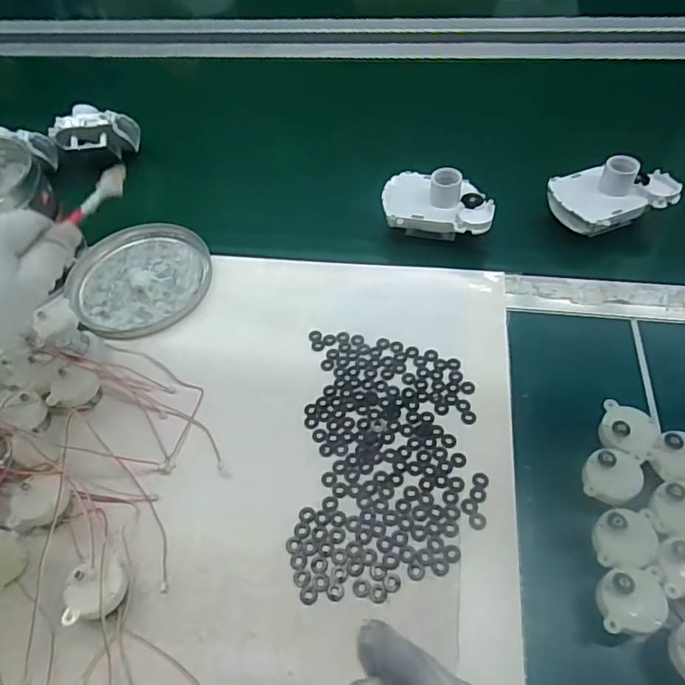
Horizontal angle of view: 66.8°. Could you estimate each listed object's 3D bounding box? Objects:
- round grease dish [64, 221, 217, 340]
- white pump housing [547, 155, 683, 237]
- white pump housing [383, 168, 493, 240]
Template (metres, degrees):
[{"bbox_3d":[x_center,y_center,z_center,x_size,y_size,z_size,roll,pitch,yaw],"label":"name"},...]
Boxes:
[{"bbox_3d":[-0.190,-0.062,0.484,0.135,0.012,0.127,-3,52,3],"label":"round grease dish"},{"bbox_3d":[0.244,-0.137,0.467,0.103,0.044,0.065,-11,52,-3],"label":"white pump housing"},{"bbox_3d":[0.089,-0.128,0.483,0.100,0.055,0.063,11,55,14],"label":"white pump housing"}]

